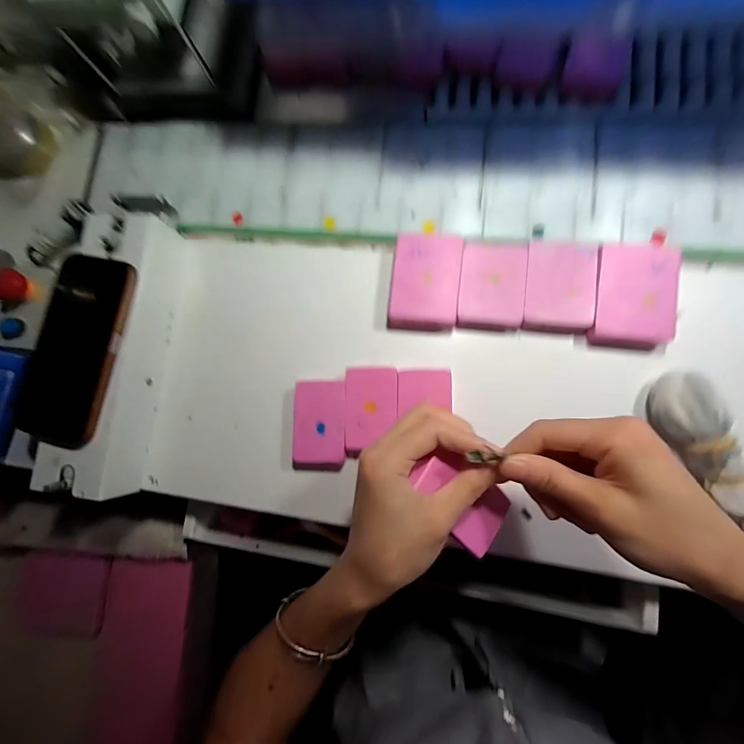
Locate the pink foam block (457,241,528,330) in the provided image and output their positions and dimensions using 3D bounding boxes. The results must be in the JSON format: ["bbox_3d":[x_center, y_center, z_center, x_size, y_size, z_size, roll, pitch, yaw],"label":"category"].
[{"bbox_3d":[0.103,-0.075,0.307,0.053,0.013,0.072,5,82,9],"label":"pink foam block"}]

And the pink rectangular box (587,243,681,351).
[{"bbox_3d":[0.212,-0.061,0.288,0.056,0.017,0.081,6,83,9],"label":"pink rectangular box"}]

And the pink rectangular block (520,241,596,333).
[{"bbox_3d":[0.157,-0.073,0.299,0.053,0.013,0.076,5,83,9],"label":"pink rectangular block"}]

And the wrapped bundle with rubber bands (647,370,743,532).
[{"bbox_3d":[0.257,0.067,0.252,0.042,0.031,0.143,-29,68,4],"label":"wrapped bundle with rubber bands"}]

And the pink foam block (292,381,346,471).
[{"bbox_3d":[-0.046,0.048,0.316,0.048,0.021,0.077,-1,82,8],"label":"pink foam block"}]

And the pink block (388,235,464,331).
[{"bbox_3d":[0.048,-0.079,0.315,0.058,0.018,0.080,5,83,9],"label":"pink block"}]

